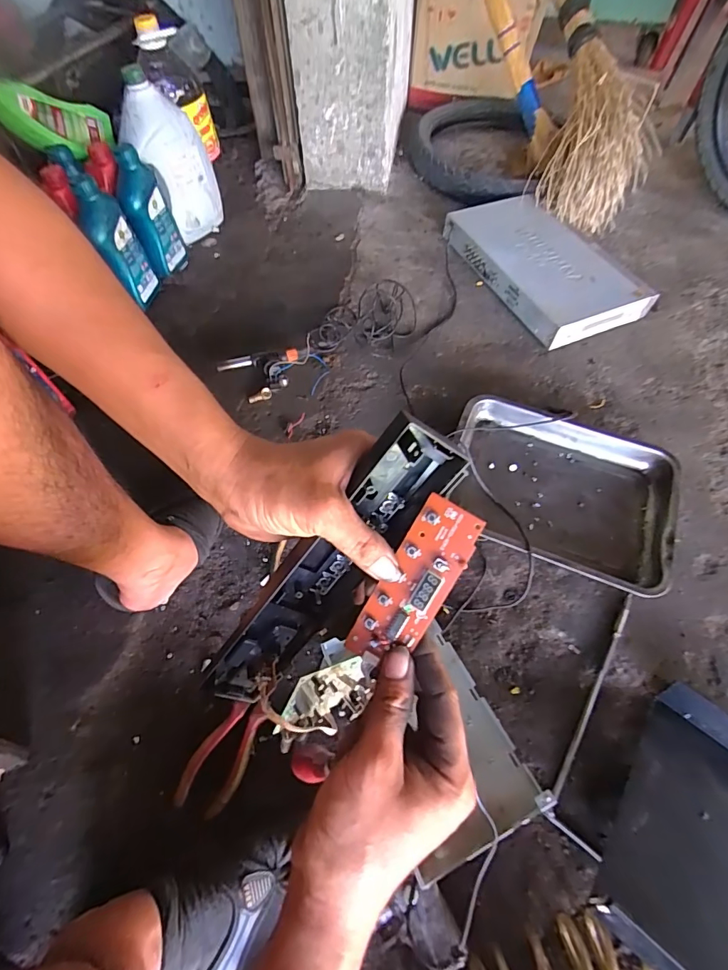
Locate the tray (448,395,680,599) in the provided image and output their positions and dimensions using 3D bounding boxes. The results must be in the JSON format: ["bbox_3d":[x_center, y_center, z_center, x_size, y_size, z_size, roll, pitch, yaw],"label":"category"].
[{"bbox_3d":[0.314,0.004,0.720,0.340,0.045,0.277,18,62,10],"label":"tray"}]

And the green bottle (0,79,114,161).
[{"bbox_3d":[-0.629,-0.732,0.900,0.102,0.089,0.231,43,43,21],"label":"green bottle"}]

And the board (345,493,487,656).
[{"bbox_3d":[0.033,0.065,0.288,0.043,0.009,0.115,34,99,18],"label":"board"}]

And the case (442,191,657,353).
[{"bbox_3d":[0.393,-0.497,0.998,0.261,0.061,0.445,-25,63,-14],"label":"case"}]

